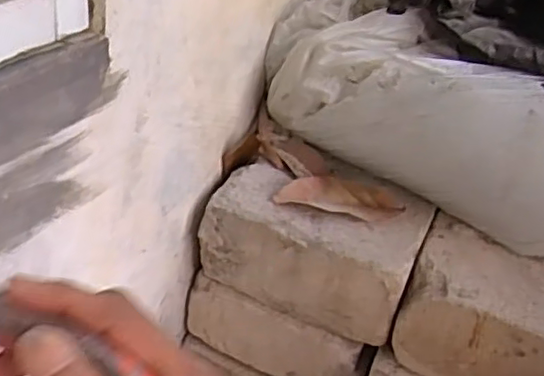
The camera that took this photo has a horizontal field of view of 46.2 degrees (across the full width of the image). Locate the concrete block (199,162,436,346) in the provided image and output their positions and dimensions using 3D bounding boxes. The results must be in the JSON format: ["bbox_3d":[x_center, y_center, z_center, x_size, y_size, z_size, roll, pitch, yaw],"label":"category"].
[{"bbox_3d":[0.045,0.054,0.649,0.201,0.104,0.144,17,34,16],"label":"concrete block"}]

